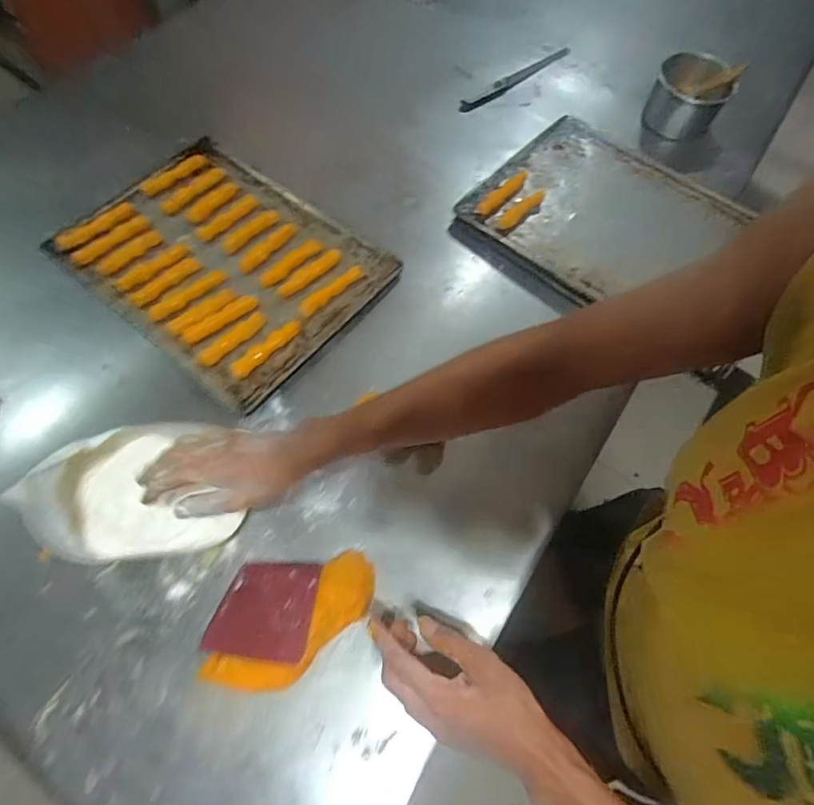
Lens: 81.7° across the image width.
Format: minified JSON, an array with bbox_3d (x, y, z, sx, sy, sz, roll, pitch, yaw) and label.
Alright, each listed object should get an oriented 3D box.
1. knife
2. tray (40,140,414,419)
[{"bbox_3d":[0.217,-0.643,0.935,0.320,0.013,0.033,-39,73,-19],"label":"knife"},{"bbox_3d":[-0.271,-0.223,0.696,0.436,0.024,0.323,37,68,13],"label":"tray"}]

